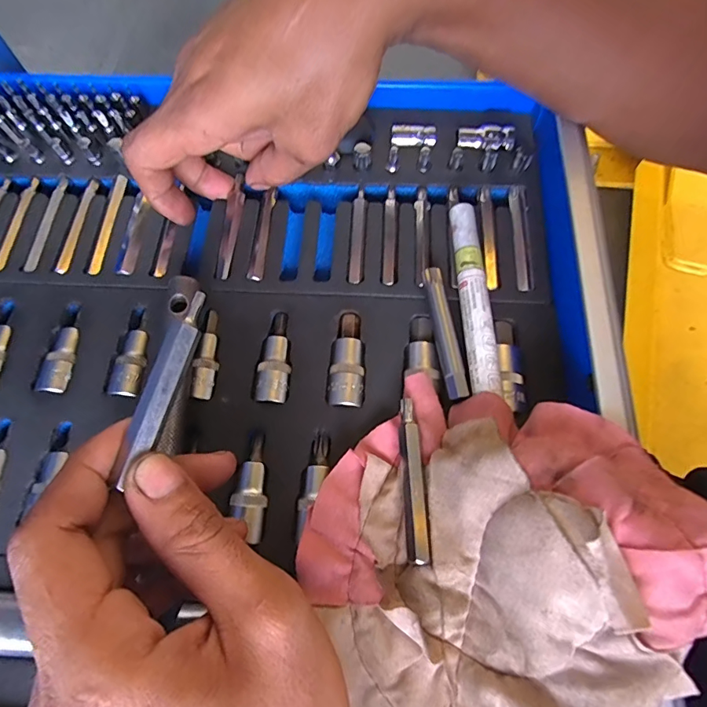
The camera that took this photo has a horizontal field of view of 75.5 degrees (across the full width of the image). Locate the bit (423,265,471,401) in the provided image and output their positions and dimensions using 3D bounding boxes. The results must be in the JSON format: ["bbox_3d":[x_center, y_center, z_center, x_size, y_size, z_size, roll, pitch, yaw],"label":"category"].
[{"bbox_3d":[0.049,-0.011,0.244,0.012,0.012,0.072,-8,67,-1],"label":"bit"}]

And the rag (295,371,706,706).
[{"bbox_3d":[0.050,0.085,0.178,0.139,0.067,0.149,27,71,12],"label":"rag"}]

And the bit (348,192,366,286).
[{"bbox_3d":[0.003,-0.073,0.275,0.008,0.004,0.068,2,68,3],"label":"bit"}]

